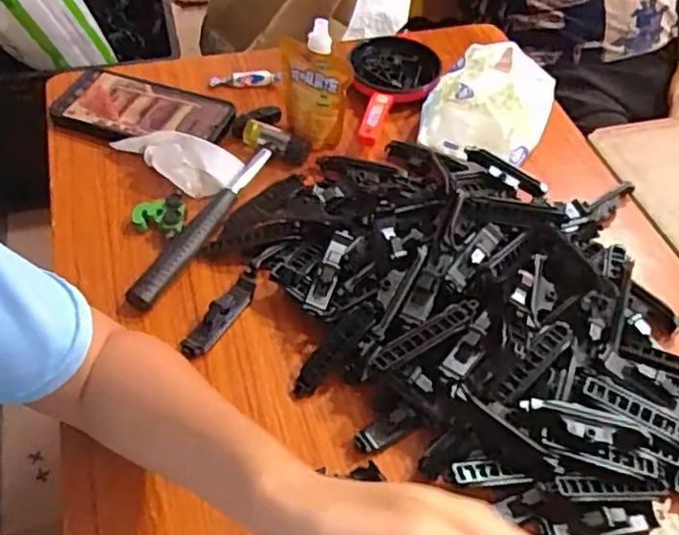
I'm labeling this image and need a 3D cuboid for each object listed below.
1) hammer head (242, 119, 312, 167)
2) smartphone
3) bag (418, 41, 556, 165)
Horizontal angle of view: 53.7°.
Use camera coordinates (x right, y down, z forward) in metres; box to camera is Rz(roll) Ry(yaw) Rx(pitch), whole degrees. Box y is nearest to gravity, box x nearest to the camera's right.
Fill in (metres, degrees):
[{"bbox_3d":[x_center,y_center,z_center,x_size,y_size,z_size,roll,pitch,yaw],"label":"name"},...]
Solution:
[{"bbox_3d":[-0.057,-0.116,0.611,0.064,0.019,0.027,22,50,-1],"label":"hammer head"},{"bbox_3d":[-0.188,-0.145,0.630,0.167,0.015,0.084,19,52,12],"label":"smartphone"},{"bbox_3d":[0.140,-0.159,0.629,0.108,0.057,0.130,22,52,13],"label":"bag"}]

